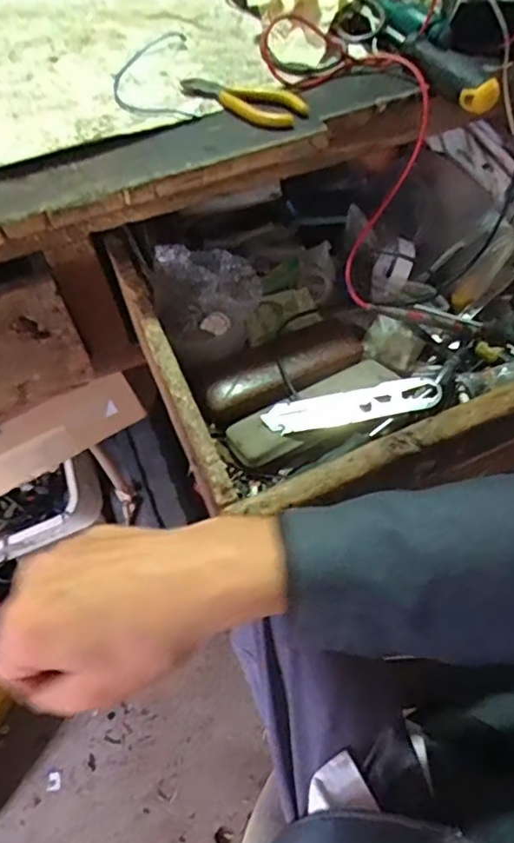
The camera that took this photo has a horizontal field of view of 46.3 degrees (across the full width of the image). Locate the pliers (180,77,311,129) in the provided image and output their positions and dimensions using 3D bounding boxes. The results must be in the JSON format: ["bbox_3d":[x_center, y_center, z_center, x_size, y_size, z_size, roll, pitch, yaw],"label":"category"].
[{"bbox_3d":[-0.009,-0.251,0.466,0.100,0.010,0.037,35,63,23],"label":"pliers"}]

